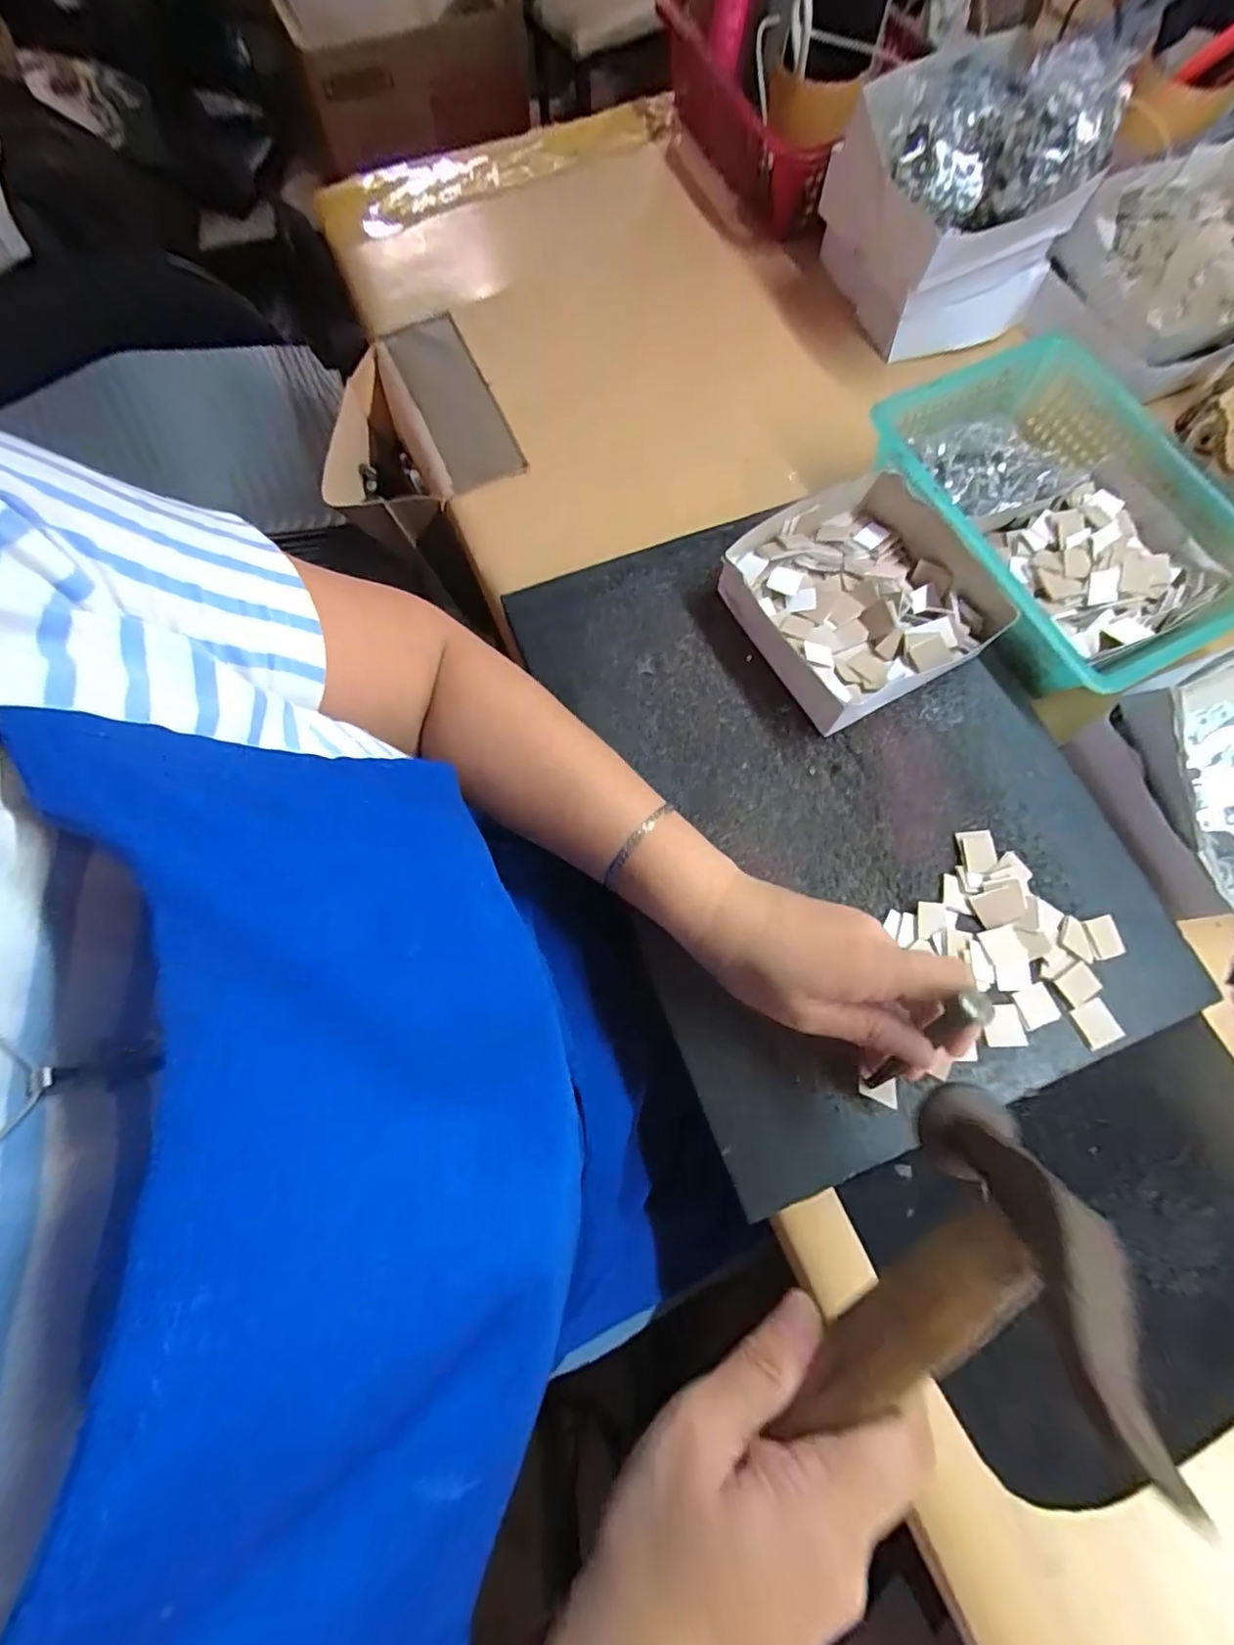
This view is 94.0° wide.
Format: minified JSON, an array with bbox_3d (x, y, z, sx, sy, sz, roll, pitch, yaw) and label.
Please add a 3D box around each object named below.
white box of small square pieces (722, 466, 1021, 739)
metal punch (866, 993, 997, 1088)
[{"bbox_3d":[0.158,-0.146,0.380,0.141,0.039,0.142,-27,75,-7],"label":"white box of small square pieces"},{"bbox_3d":[0.142,0.104,0.267,0.012,0.094,0.011,19,49,6],"label":"metal punch"}]

